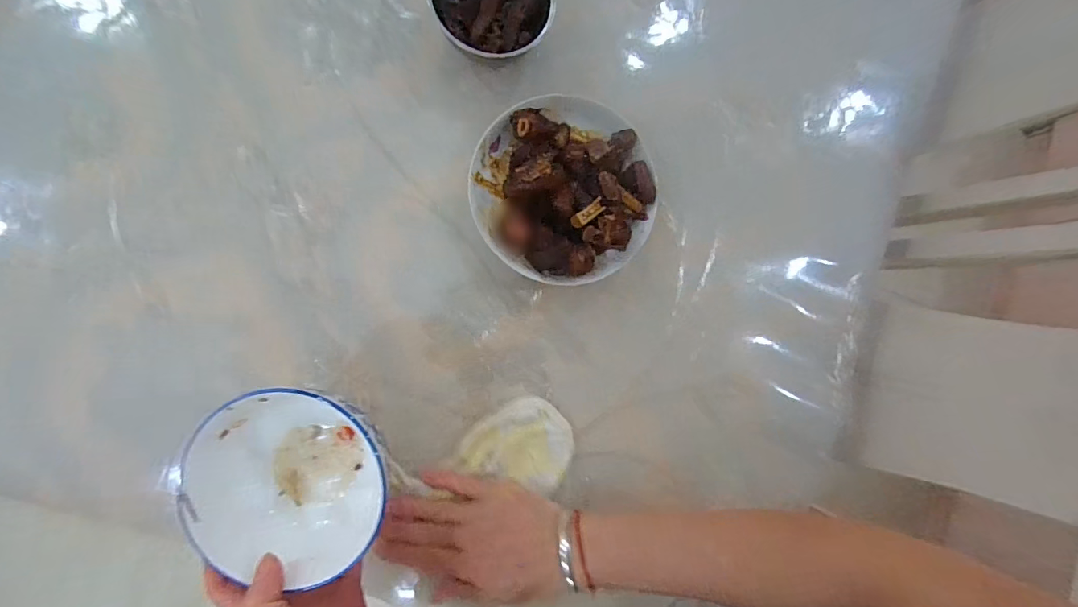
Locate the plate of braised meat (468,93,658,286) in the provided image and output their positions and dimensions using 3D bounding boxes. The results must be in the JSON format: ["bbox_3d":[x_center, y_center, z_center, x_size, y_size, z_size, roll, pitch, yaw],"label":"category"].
[{"bbox_3d":[0.025,-0.103,0.403,0.161,0.053,0.162,0,88,-8],"label":"plate of braised meat"}]

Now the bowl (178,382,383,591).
[{"bbox_3d":[-0.163,0.119,0.307,0.120,0.067,0.110,0,88,-8],"label":"bowl"}]

